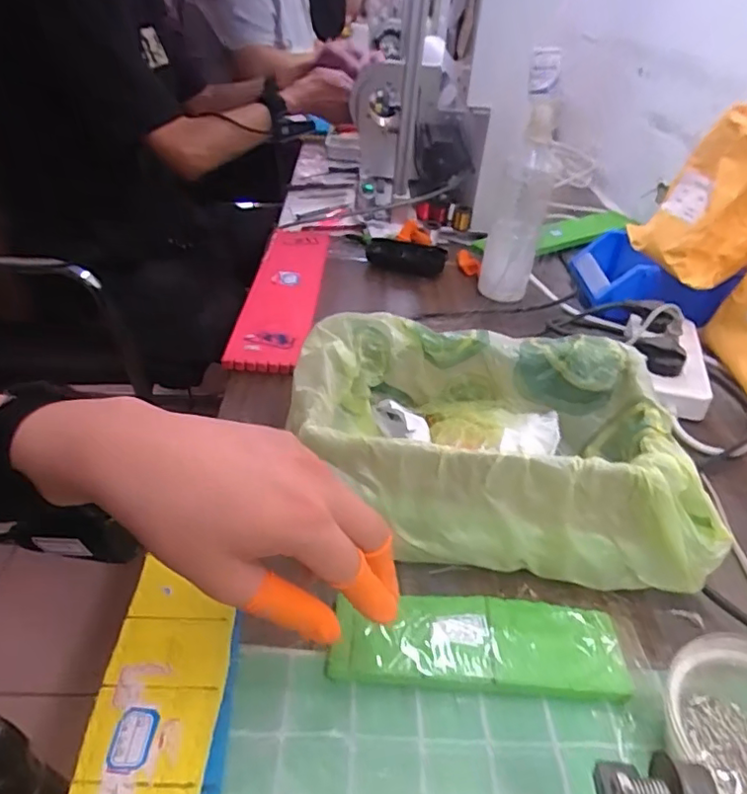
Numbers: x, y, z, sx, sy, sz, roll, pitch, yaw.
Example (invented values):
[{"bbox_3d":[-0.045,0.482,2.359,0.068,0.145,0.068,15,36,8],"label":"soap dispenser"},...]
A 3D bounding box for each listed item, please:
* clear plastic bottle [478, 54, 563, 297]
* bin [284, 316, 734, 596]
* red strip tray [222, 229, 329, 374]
[{"bbox_3d":[0.183,-0.259,0.708,0.062,0.261,0.079,12,37,9],"label":"clear plastic bottle"},{"bbox_3d":[0.082,0.036,0.444,0.302,0.112,0.163,10,37,6],"label":"bin"},{"bbox_3d":[-0.110,-0.134,0.725,0.081,0.030,0.338,4,37,-1],"label":"red strip tray"}]

